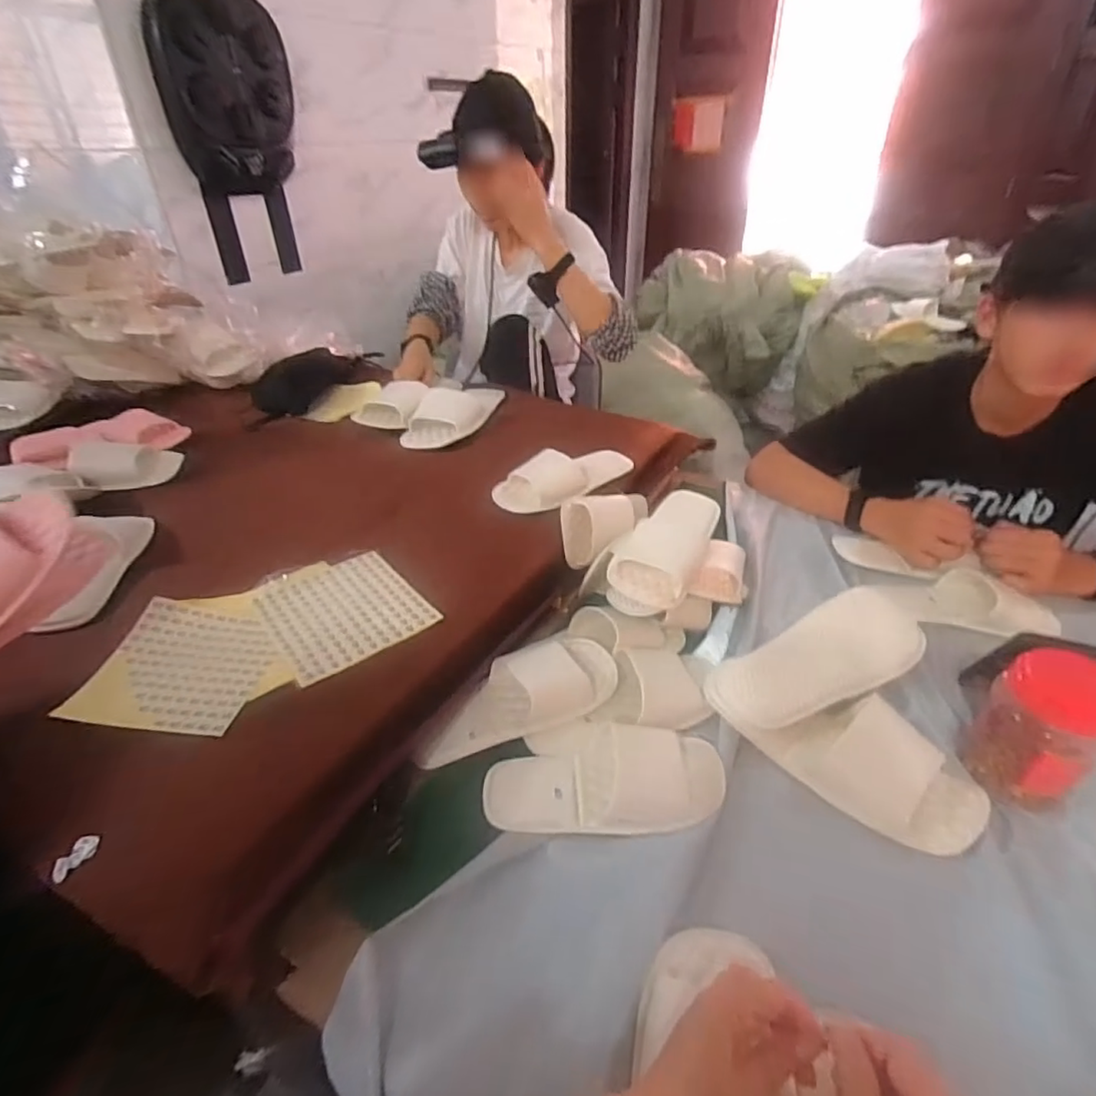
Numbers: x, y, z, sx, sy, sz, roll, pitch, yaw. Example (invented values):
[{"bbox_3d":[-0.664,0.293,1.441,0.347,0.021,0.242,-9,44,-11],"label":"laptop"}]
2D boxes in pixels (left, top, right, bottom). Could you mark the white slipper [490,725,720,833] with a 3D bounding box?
[{"bbox_3d":[0.052,0.216,0.575,0.230,0.061,0.104,-8,32,4],"label":"white slipper"}]

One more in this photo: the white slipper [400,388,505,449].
[{"bbox_3d":[-0.172,-0.245,1.092,0.114,0.061,0.235,10,37,16],"label":"white slipper"}]

